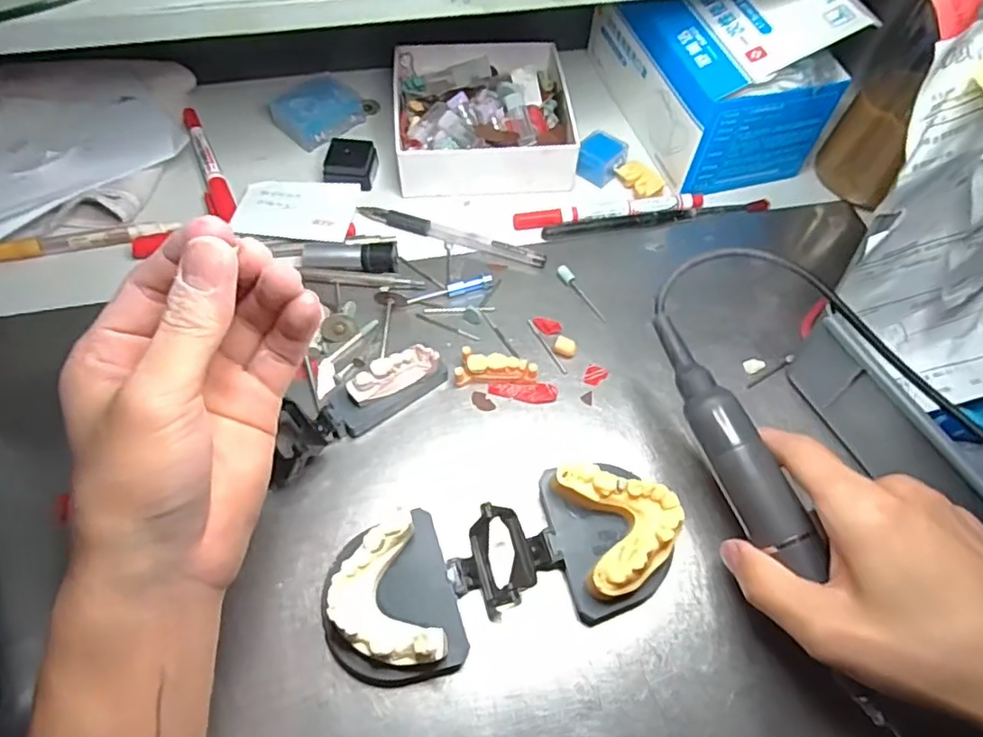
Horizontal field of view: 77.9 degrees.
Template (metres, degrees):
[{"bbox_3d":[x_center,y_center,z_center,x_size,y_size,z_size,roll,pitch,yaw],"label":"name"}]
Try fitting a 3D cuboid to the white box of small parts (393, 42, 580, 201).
[{"bbox_3d":[-0.006,-0.193,0.452,0.127,0.033,0.143,-5,59,-6],"label":"white box of small parts"}]

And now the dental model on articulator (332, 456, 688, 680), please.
[{"bbox_3d":[0.008,0.090,0.282,0.161,0.035,0.068,-12,60,-10],"label":"dental model on articulator"}]

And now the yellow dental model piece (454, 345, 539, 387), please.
[{"bbox_3d":[0.004,0.000,0.349,0.046,0.015,0.018,6,59,1],"label":"yellow dental model piece"}]

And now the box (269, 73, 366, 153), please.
[{"bbox_3d":[-0.134,-0.197,0.465,0.048,0.023,0.063,37,64,18],"label":"box"}]

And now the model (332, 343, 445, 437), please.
[{"bbox_3d":[-0.057,0.008,0.334,0.063,0.029,0.023,-35,66,-21],"label":"model"}]

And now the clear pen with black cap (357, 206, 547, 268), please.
[{"bbox_3d":[-0.027,-0.091,0.415,0.132,0.008,0.015,18,60,8],"label":"clear pen with black cap"}]

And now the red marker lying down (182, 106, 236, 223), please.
[{"bbox_3d":[-0.204,-0.148,0.435,0.018,0.011,0.132,-21,62,-15],"label":"red marker lying down"}]

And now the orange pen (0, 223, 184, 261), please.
[{"bbox_3d":[-0.282,-0.082,0.397,0.138,0.008,0.013,-11,60,-9],"label":"orange pen"}]

